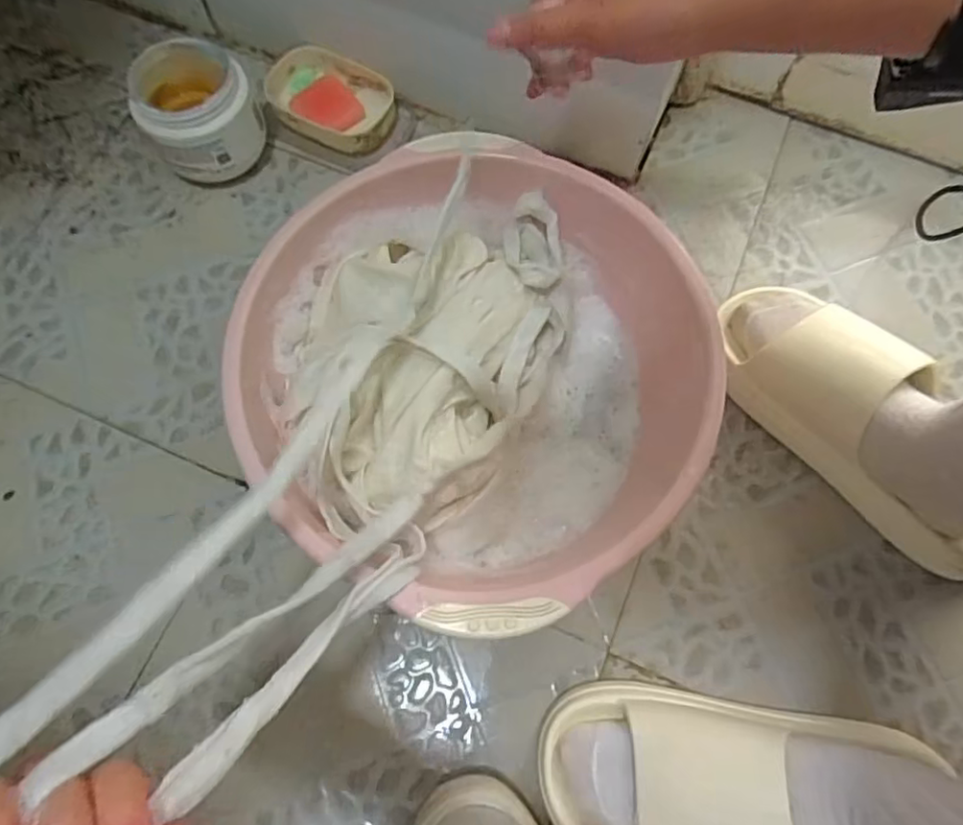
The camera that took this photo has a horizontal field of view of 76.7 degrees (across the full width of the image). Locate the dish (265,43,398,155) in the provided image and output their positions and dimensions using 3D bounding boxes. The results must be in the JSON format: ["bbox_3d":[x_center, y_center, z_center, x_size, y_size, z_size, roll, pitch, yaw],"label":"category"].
[{"bbox_3d":[-0.150,-0.302,0.595,0.132,0.037,0.088,21,71,7],"label":"dish"}]

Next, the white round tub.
[{"bbox_3d":[-0.250,-0.266,0.548,0.093,0.097,0.092,0,70,-1],"label":"white round tub"}]

